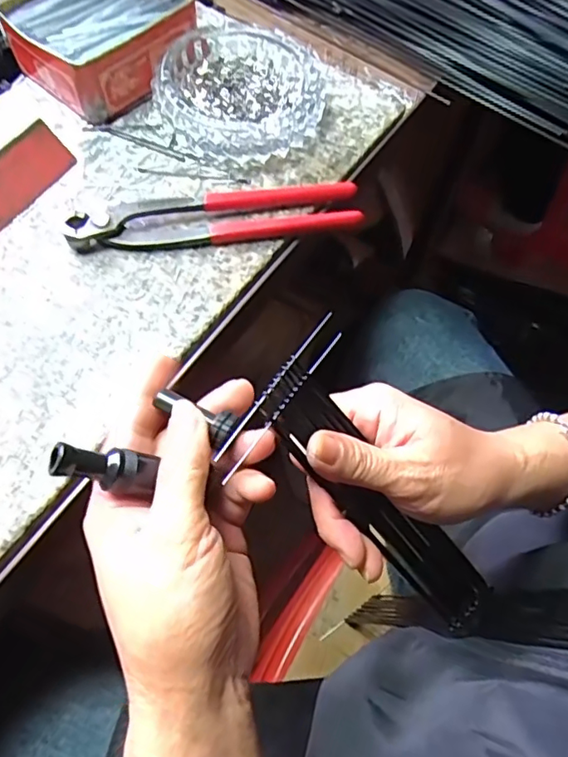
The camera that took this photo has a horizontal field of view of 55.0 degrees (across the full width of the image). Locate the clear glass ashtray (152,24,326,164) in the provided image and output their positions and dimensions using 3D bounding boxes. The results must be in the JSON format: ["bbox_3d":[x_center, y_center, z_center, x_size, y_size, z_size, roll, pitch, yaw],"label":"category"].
[{"bbox_3d":[-0.033,-0.213,0.411,0.120,0.027,0.114,1,65,-3],"label":"clear glass ashtray"}]

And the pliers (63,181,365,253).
[{"bbox_3d":[-0.046,-0.112,0.376,0.194,0.017,0.041,-4,65,-6],"label":"pliers"}]

